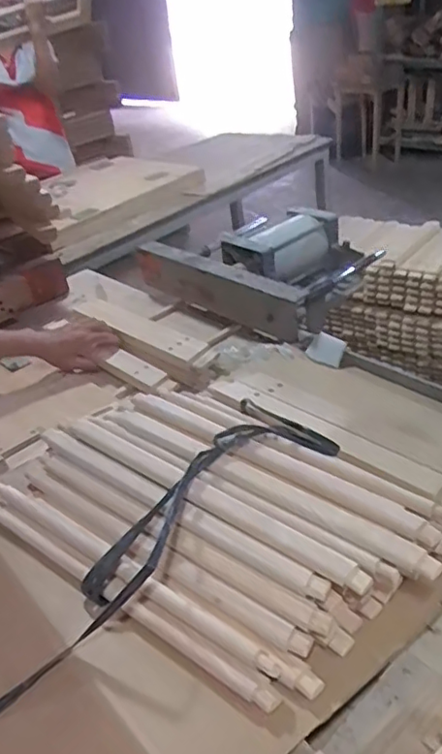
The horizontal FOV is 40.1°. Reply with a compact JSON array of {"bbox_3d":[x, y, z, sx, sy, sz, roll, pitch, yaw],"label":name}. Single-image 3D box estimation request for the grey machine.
[{"bbox_3d":[0.098,-0.262,1.439,0.498,0.153,0.406,22,44,37],"label":"grey machine"}]

